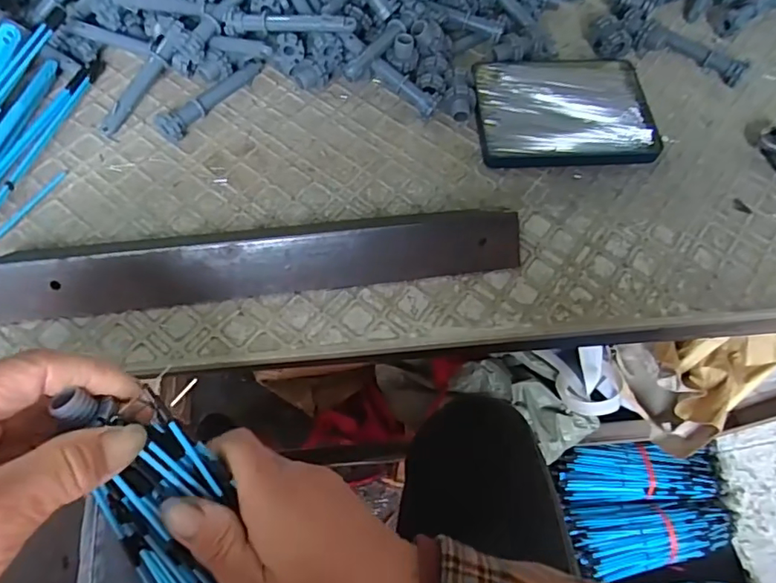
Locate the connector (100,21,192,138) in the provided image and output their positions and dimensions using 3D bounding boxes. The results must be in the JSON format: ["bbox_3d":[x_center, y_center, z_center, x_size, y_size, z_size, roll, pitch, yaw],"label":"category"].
[{"bbox_3d":[-0.175,-0.152,0.374,0.022,0.015,0.095,32,85,11],"label":"connector"}]

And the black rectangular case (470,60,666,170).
[{"bbox_3d":[0.130,-0.139,0.390,0.128,0.010,0.100,-3,66,-5],"label":"black rectangular case"}]

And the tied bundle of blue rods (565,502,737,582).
[{"bbox_3d":[0.485,0.422,0.906,0.321,0.070,0.114,-4,66,-5],"label":"tied bundle of blue rods"}]

